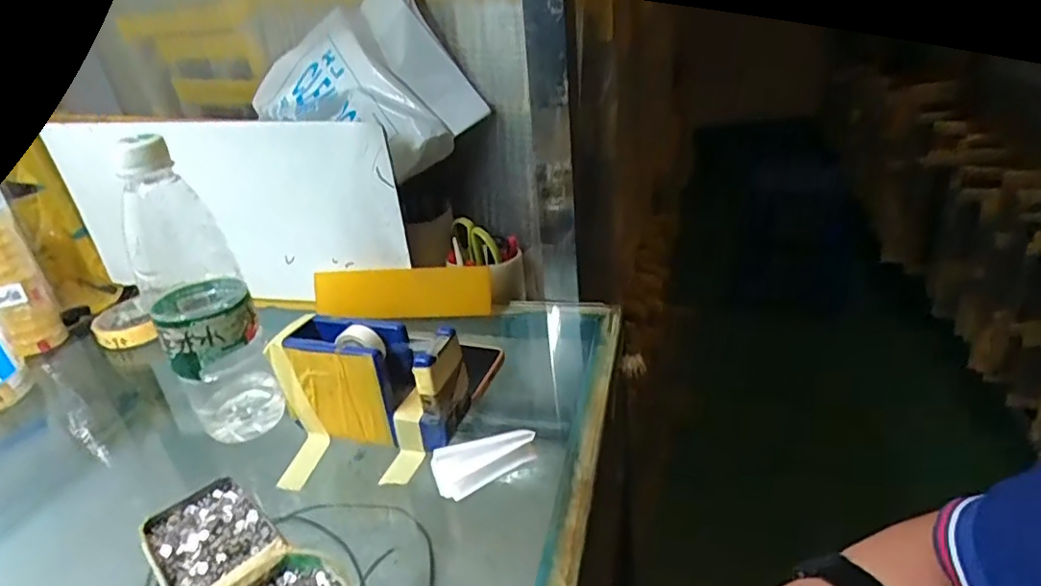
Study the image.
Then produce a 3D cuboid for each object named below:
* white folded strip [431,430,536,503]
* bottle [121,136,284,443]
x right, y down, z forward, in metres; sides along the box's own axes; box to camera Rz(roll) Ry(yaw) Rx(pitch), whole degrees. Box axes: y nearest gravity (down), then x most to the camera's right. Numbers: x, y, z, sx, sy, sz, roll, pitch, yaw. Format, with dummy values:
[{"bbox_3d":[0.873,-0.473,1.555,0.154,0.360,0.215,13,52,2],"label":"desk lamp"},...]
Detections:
[{"bbox_3d":[-0.023,0.111,0.385,0.068,0.031,0.007,-12,-7,-11],"label":"white folded strip"},{"bbox_3d":[-0.228,0.007,0.420,0.063,0.222,0.068,-20,30,-24],"label":"bottle"}]

